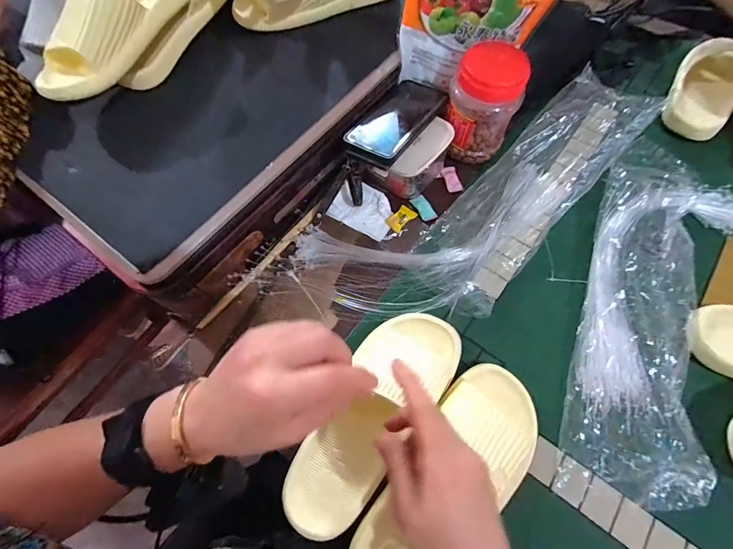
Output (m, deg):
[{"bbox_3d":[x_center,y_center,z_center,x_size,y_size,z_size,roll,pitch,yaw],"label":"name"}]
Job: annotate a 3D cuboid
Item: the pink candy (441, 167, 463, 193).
[{"bbox_3d":[0.126,-0.142,0.543,0.022,0.008,0.047,-12,66,-5],"label":"pink candy"}]

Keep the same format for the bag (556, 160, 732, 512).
[{"bbox_3d":[0.346,0.037,0.427,0.178,0.035,0.420,24,68,11],"label":"bag"}]

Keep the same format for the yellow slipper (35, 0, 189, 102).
[{"bbox_3d":[-0.304,-0.296,0.421,0.084,0.066,0.212,23,68,11],"label":"yellow slipper"}]

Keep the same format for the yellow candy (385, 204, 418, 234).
[{"bbox_3d":[0.049,-0.080,0.508,0.028,0.008,0.043,42,72,17],"label":"yellow candy"}]

